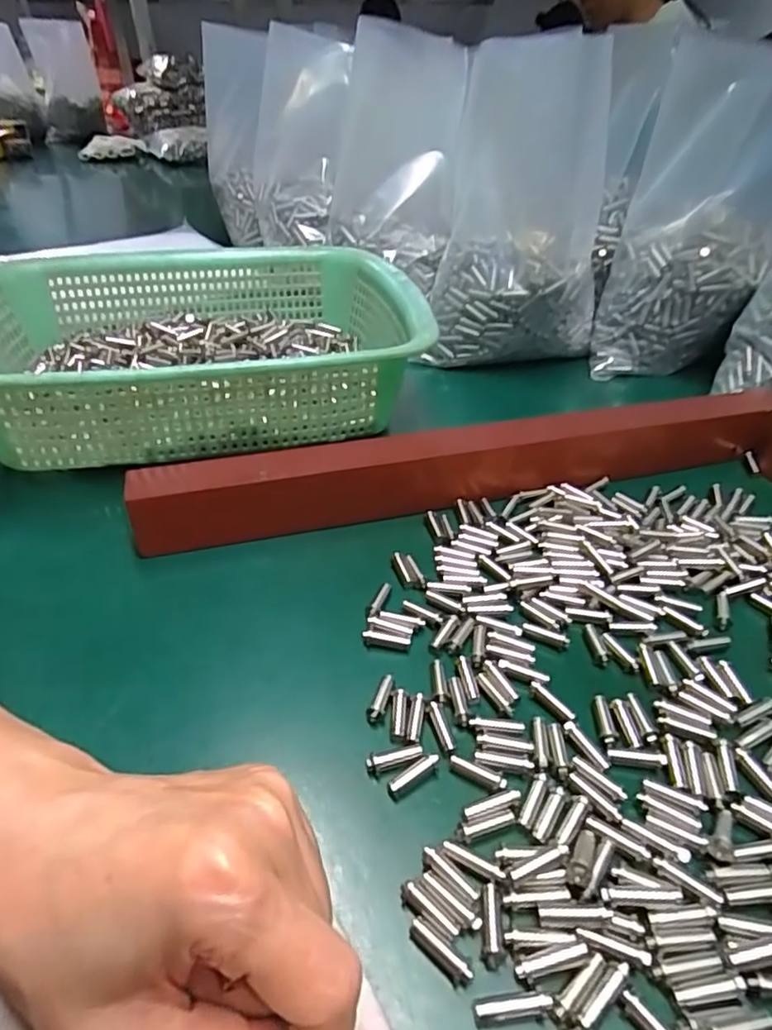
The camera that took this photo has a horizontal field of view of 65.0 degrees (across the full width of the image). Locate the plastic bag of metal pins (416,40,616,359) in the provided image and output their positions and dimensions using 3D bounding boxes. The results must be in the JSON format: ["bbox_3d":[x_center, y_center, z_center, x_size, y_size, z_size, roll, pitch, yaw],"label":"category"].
[{"bbox_3d":[0.107,-0.234,0.471,0.120,0.205,0.114,9,38,12],"label":"plastic bag of metal pins"}]

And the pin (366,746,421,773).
[{"bbox_3d":[0.003,0.089,0.223,0.021,0.004,0.006,-10,38,-12],"label":"pin"}]

